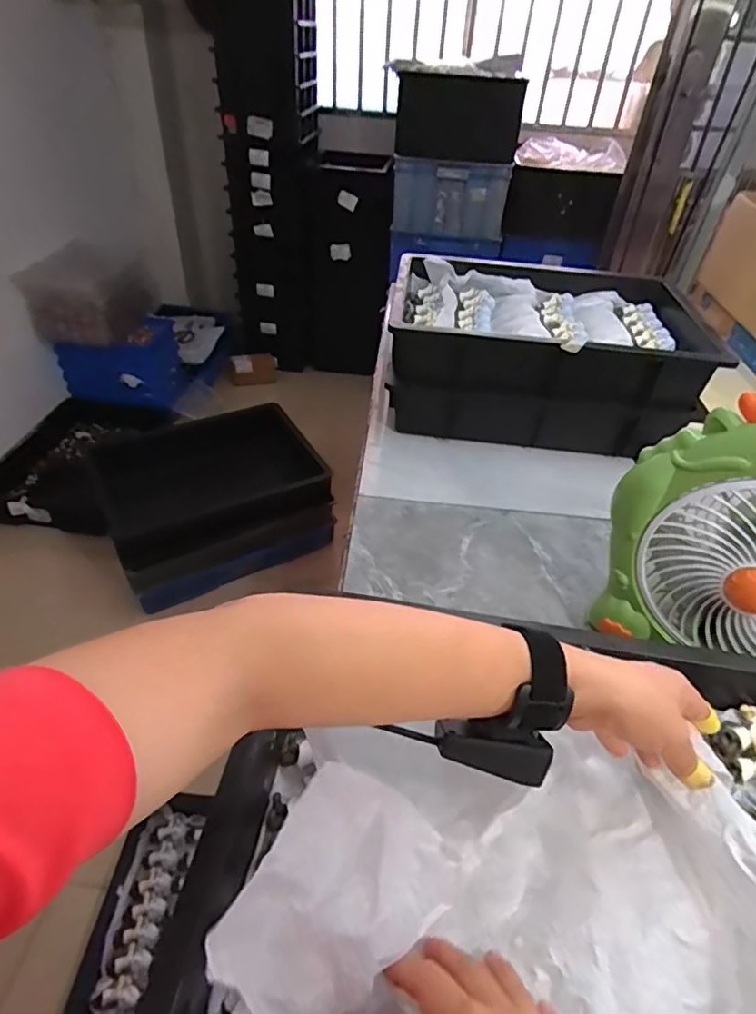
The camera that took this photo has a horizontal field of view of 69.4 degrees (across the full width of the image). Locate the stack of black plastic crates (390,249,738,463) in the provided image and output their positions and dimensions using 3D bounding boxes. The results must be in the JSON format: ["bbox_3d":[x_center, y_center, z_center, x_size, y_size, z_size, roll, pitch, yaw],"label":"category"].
[{"bbox_3d":[0.245,-0.239,0.857,0.437,0.170,0.318,5,40,2],"label":"stack of black plastic crates"}]

